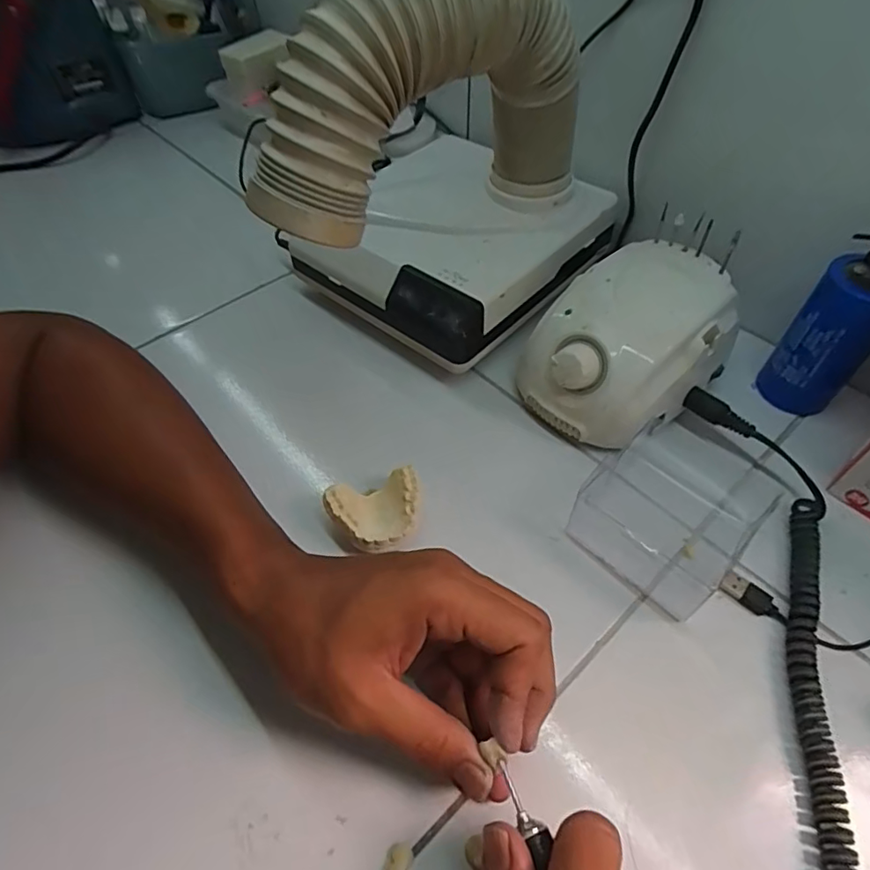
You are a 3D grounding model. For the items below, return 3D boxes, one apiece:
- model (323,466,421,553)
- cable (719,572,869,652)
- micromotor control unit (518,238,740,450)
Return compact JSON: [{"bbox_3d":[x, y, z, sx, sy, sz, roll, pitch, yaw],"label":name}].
[{"bbox_3d":[-0.033,0.050,0.330,0.055,0.033,0.043,-20,54,-13],"label":"model"},{"bbox_3d":[0.242,0.104,0.287,0.161,0.015,0.030,11,53,10],"label":"cable"},{"bbox_3d":[0.134,-0.063,0.378,0.139,0.081,0.105,-32,58,-21],"label":"micromotor control unit"}]

